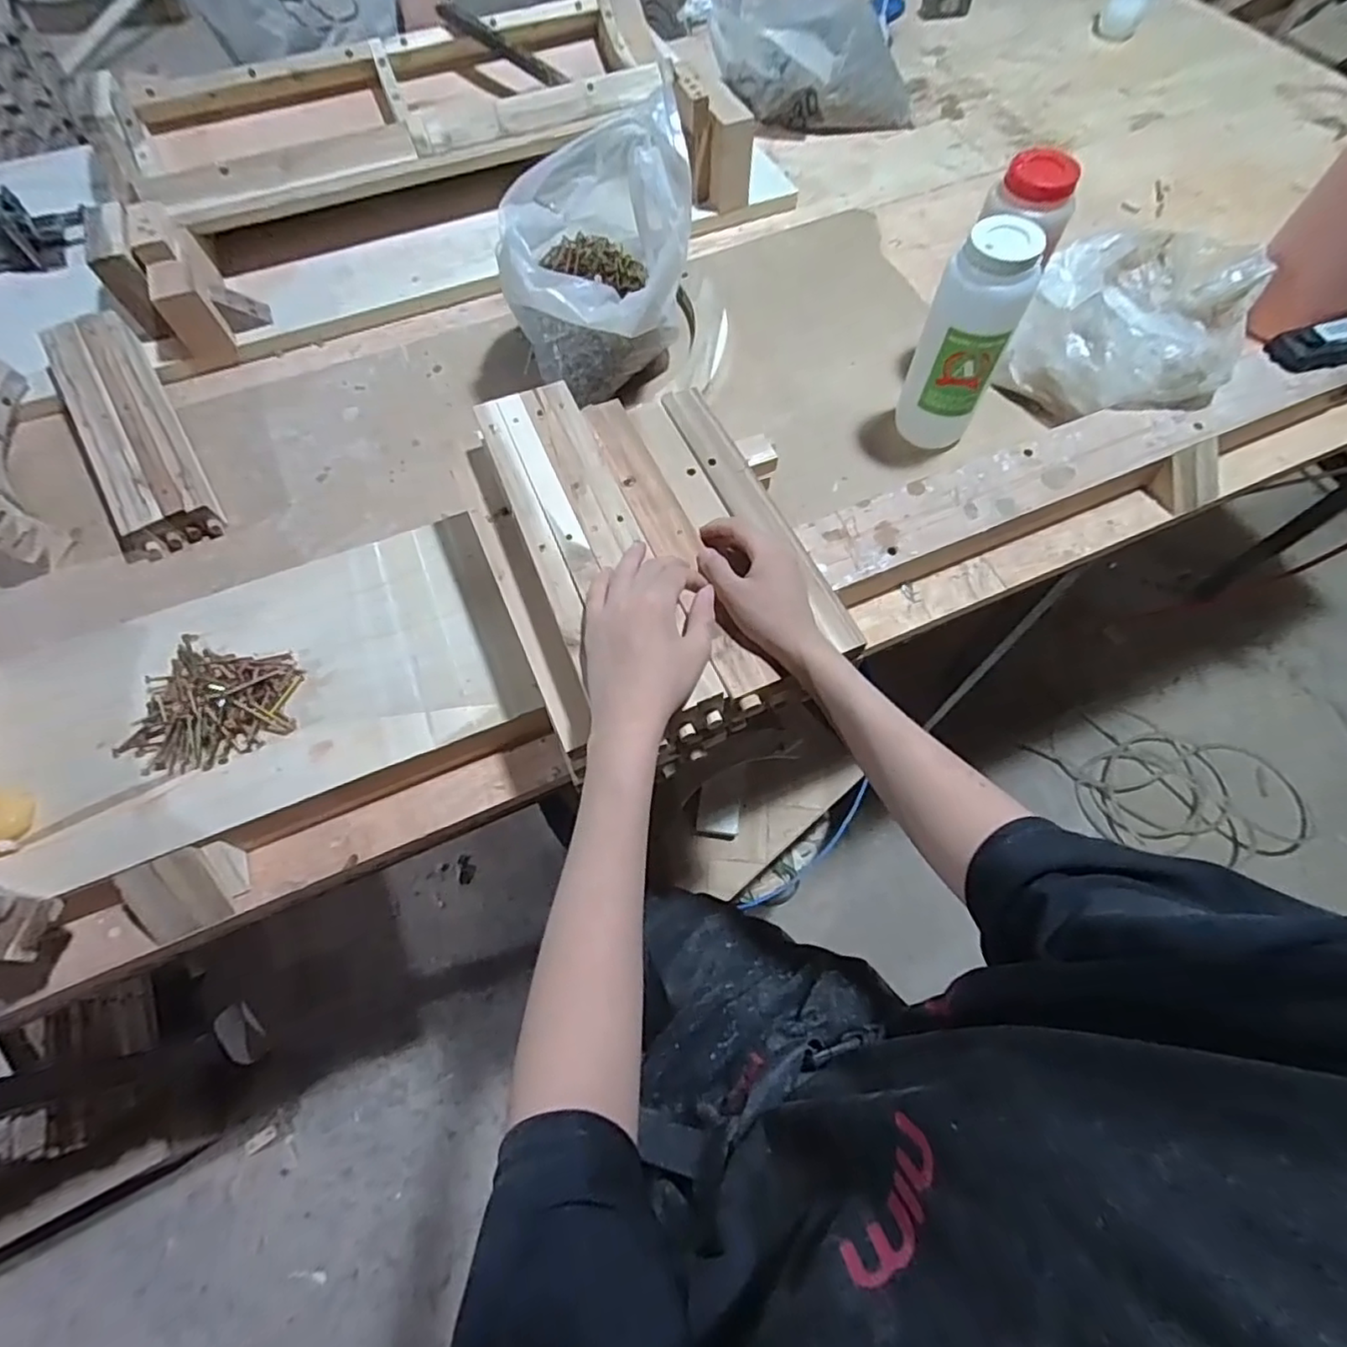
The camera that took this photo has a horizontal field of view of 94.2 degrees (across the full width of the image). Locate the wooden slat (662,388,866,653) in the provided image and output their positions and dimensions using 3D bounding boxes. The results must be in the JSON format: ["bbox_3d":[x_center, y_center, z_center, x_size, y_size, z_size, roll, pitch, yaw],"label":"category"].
[{"bbox_3d":[0.071,-0.150,0.559,0.041,0.016,0.324,-23,67,-10],"label":"wooden slat"}]

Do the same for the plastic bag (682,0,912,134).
[{"bbox_3d":[0.198,-0.968,0.994,0.342,0.118,0.199,-5,65,-2],"label":"plastic bag"}]

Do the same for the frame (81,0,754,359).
[{"bbox_3d":[-0.354,-0.733,0.870,0.794,0.119,0.468,-22,67,-10],"label":"frame"}]

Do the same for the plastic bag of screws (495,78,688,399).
[{"bbox_3d":[-0.079,-0.441,0.681,0.186,0.217,0.225,-1,65,0],"label":"plastic bag of screws"}]

